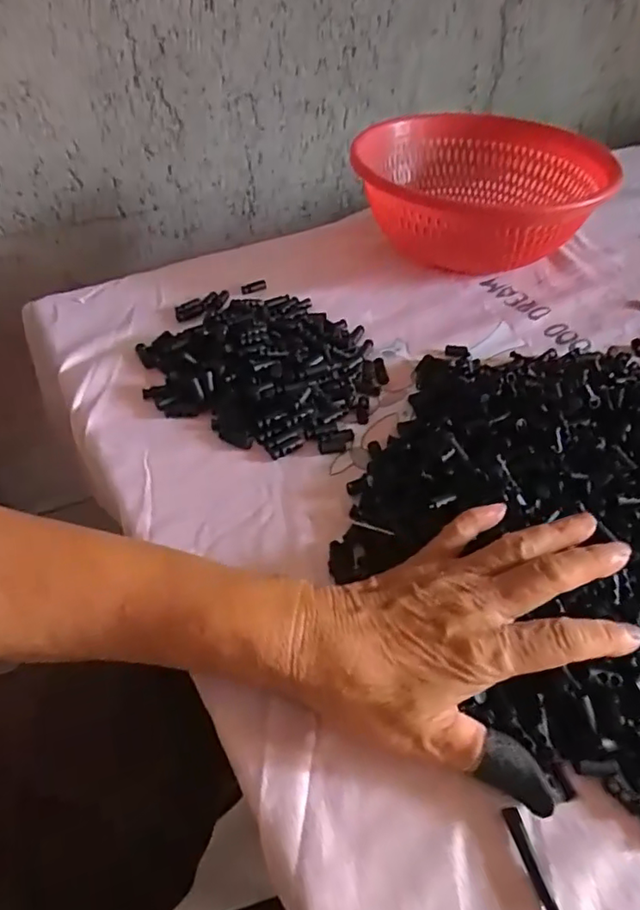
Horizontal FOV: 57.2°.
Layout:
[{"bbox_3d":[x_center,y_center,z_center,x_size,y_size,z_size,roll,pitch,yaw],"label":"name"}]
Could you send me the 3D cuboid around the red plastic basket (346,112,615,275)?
[{"bbox_3d":[0.168,-0.273,0.623,0.248,0.090,0.245,-2,46,-4],"label":"red plastic basket"}]

